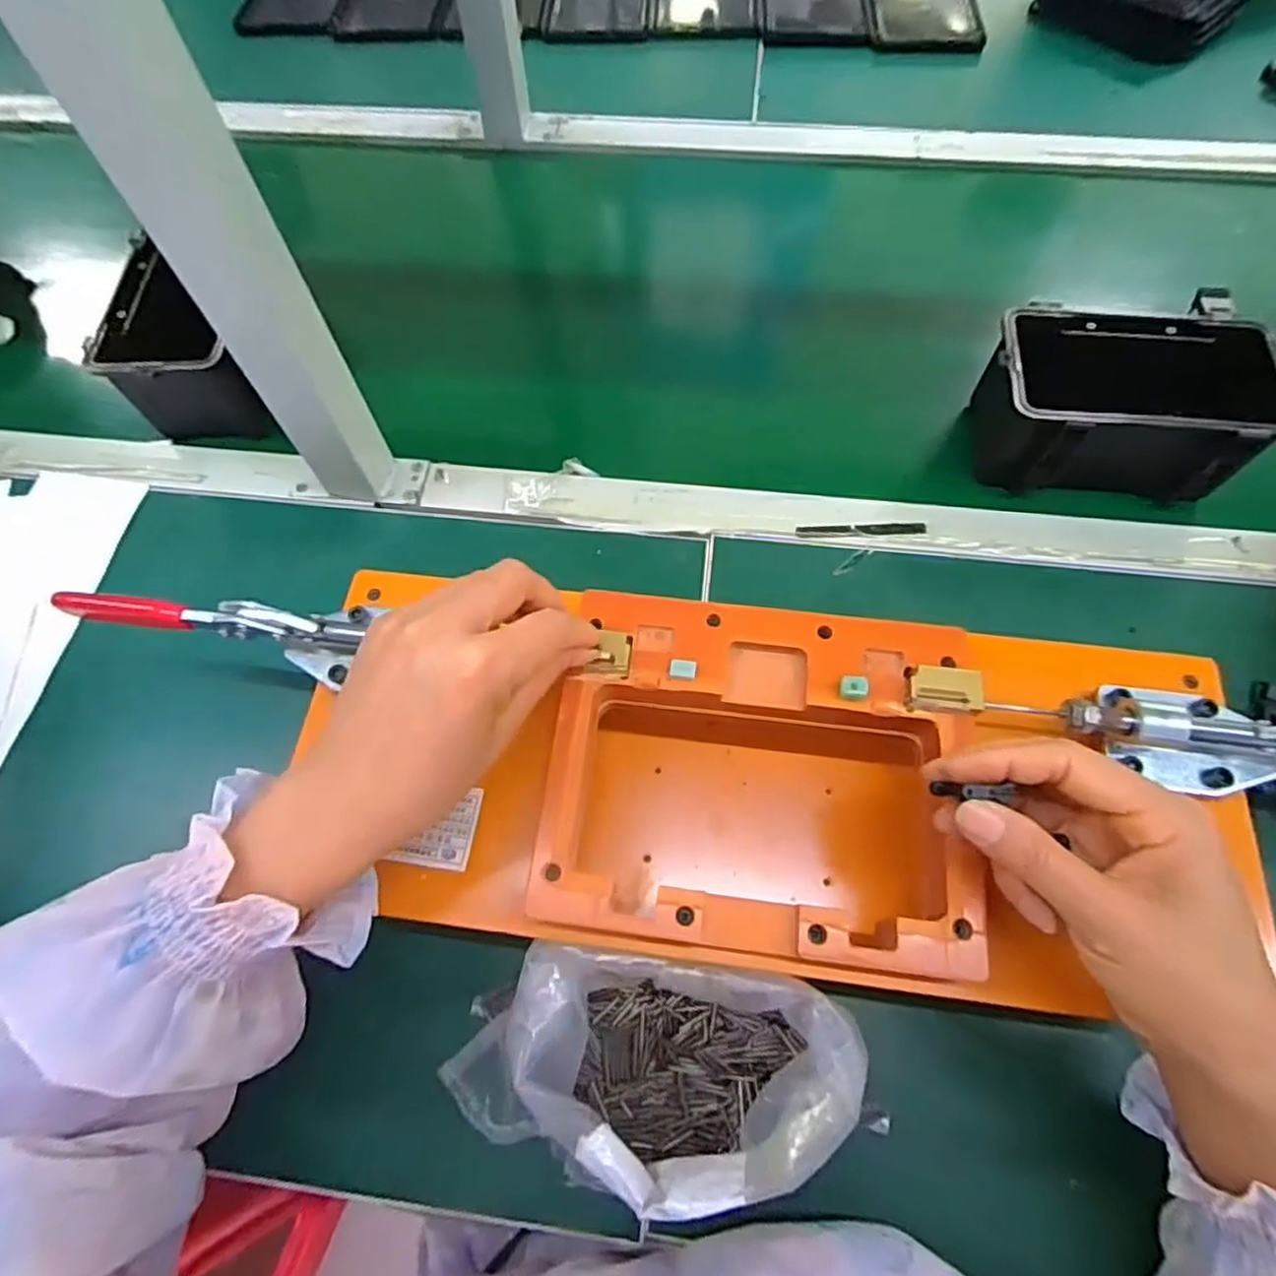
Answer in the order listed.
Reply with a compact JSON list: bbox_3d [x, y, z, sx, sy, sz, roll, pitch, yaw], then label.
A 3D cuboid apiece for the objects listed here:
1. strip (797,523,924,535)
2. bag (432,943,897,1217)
[{"bbox_3d":[0.157,-0.077,0.485,0.089,0.004,0.009,1,65,2],"label":"strip"},{"bbox_3d":[0.002,0.208,0.332,0.191,0.071,0.103,5,66,4],"label":"bag"}]

